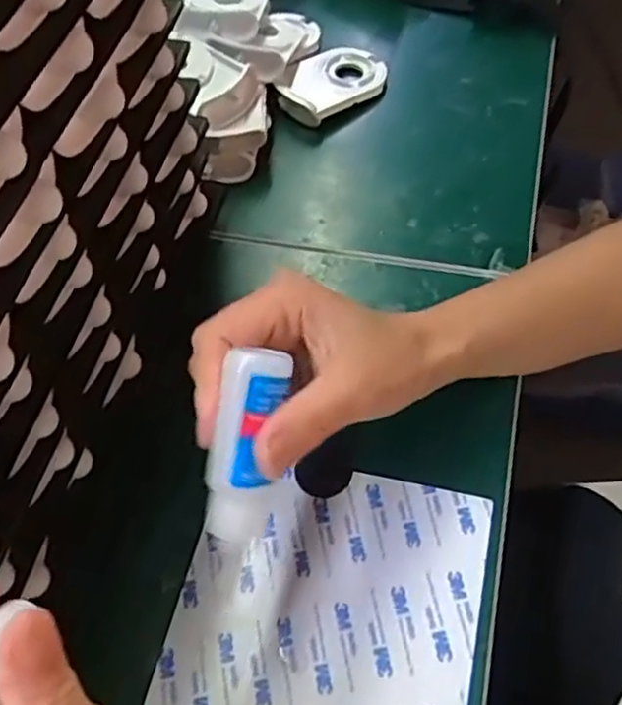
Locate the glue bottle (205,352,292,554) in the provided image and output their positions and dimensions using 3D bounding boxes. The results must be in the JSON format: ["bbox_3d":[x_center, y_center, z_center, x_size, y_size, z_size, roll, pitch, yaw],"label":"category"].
[{"bbox_3d":[-0.024,0.038,0.268,0.025,0.018,0.075,11,94,11],"label":"glue bottle"}]

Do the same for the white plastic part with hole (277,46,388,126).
[{"bbox_3d":[0.015,-0.195,0.504,0.083,0.023,0.056,-38,64,-17],"label":"white plastic part with hole"}]

